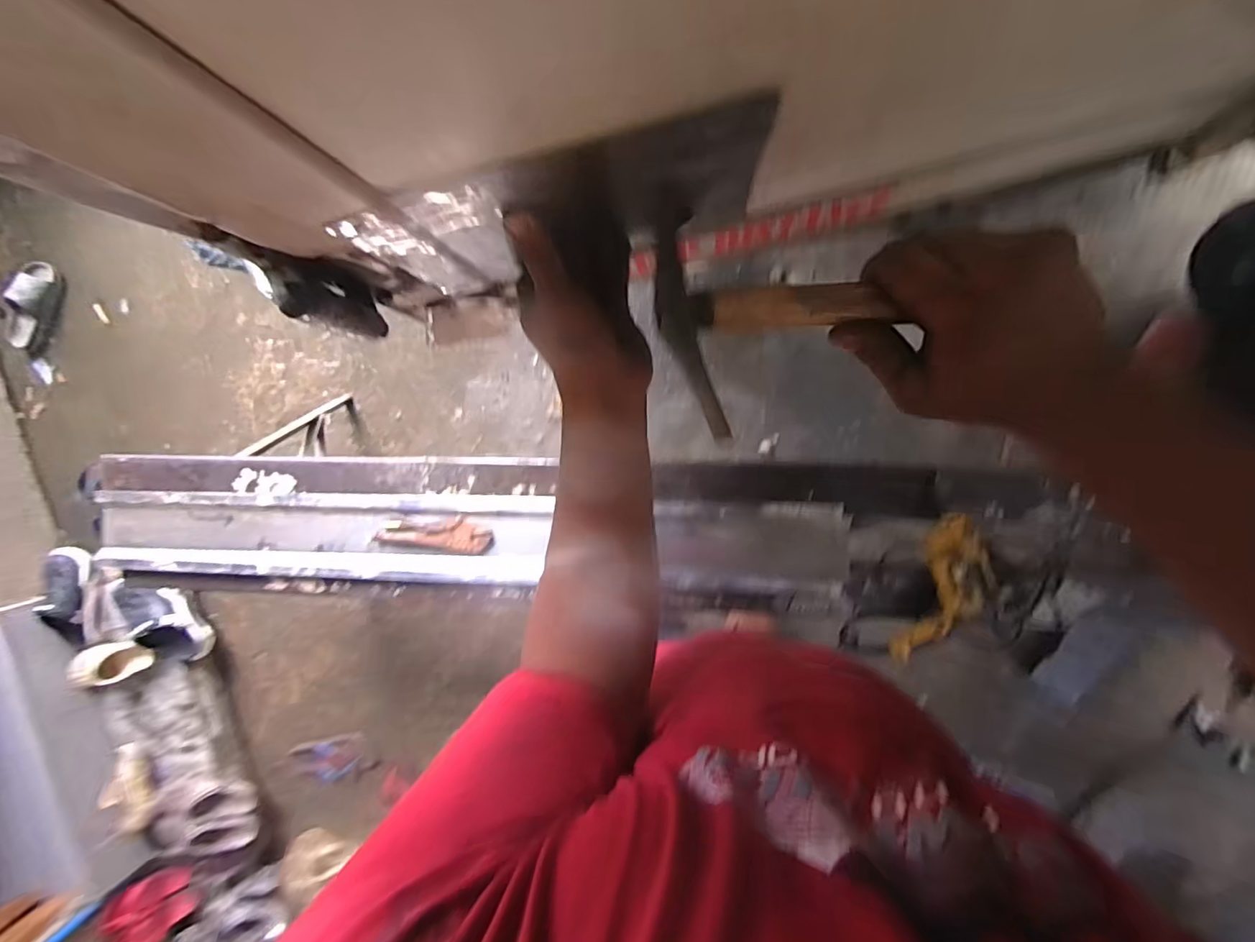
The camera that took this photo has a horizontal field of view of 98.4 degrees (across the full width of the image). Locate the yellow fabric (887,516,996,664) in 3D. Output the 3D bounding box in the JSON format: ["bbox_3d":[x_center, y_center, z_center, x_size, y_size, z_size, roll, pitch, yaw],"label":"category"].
[{"bbox_3d":[0.543,0.206,0.902,0.127,0.054,0.265,16,98,3],"label":"yellow fabric"}]

